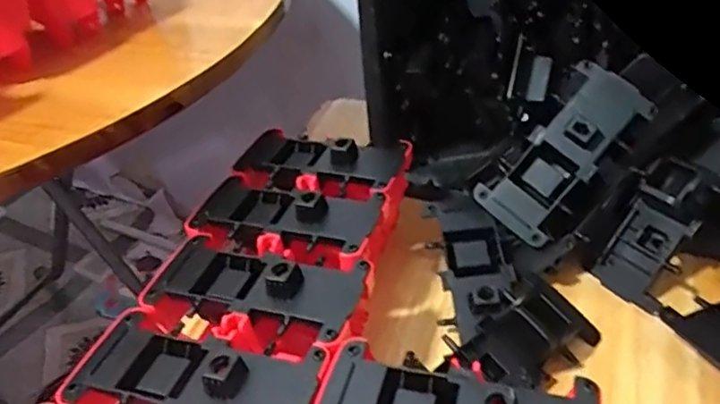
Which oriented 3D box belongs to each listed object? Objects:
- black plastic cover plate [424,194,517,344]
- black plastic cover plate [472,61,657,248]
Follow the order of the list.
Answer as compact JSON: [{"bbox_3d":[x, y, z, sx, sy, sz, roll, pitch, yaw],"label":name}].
[{"bbox_3d":[0.092,0.051,0.501,0.059,0.024,0.132,-4,50,2],"label":"black plastic cover plate"},{"bbox_3d":[0.169,-0.040,0.512,0.067,0.150,0.023,41,10,18],"label":"black plastic cover plate"}]

